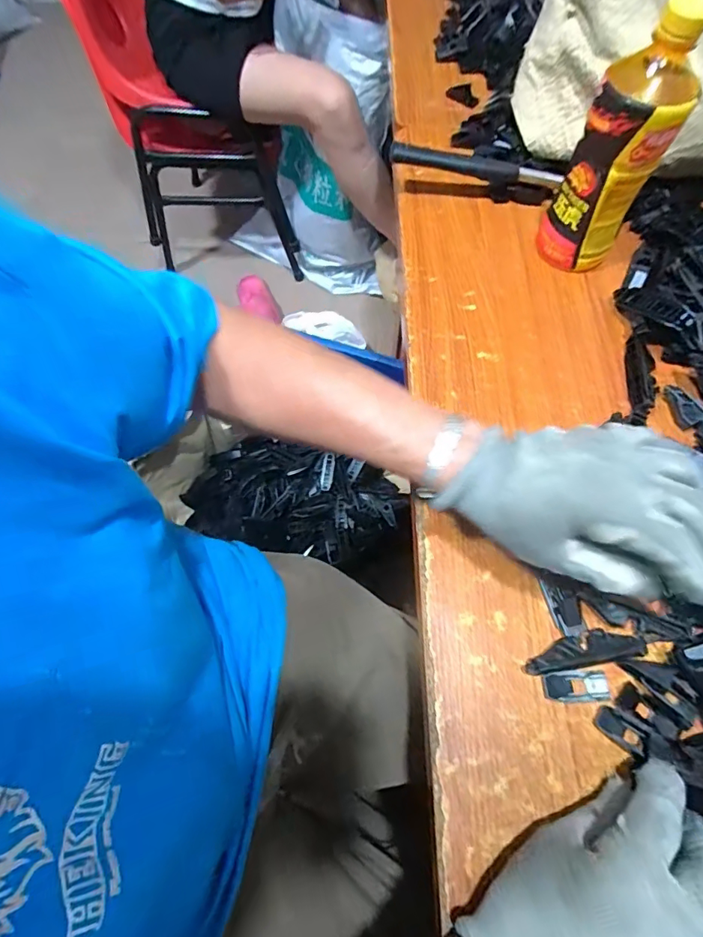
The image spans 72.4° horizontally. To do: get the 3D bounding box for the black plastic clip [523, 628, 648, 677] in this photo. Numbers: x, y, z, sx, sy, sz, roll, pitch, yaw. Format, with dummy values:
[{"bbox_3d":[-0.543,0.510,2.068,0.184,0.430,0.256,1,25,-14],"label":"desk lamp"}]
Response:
[{"bbox_3d":[0.154,0.122,0.322,0.077,0.016,0.021,-9,66,-3],"label":"black plastic clip"}]

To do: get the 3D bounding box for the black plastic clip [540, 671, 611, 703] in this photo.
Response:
[{"bbox_3d":[0.149,0.145,0.319,0.042,0.004,0.019,-3,65,-1],"label":"black plastic clip"}]

